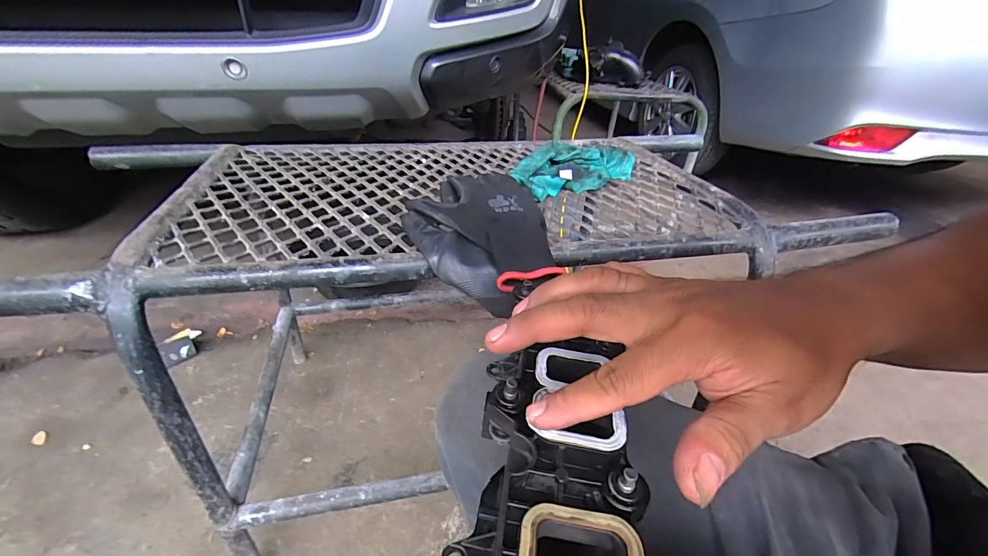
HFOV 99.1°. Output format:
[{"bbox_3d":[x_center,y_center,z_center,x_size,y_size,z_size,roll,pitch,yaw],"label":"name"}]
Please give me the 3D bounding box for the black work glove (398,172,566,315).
[{"bbox_3d":[-0.017,-0.044,0.437,0.140,0.064,0.168,-3,35,-10],"label":"black work glove"}]

